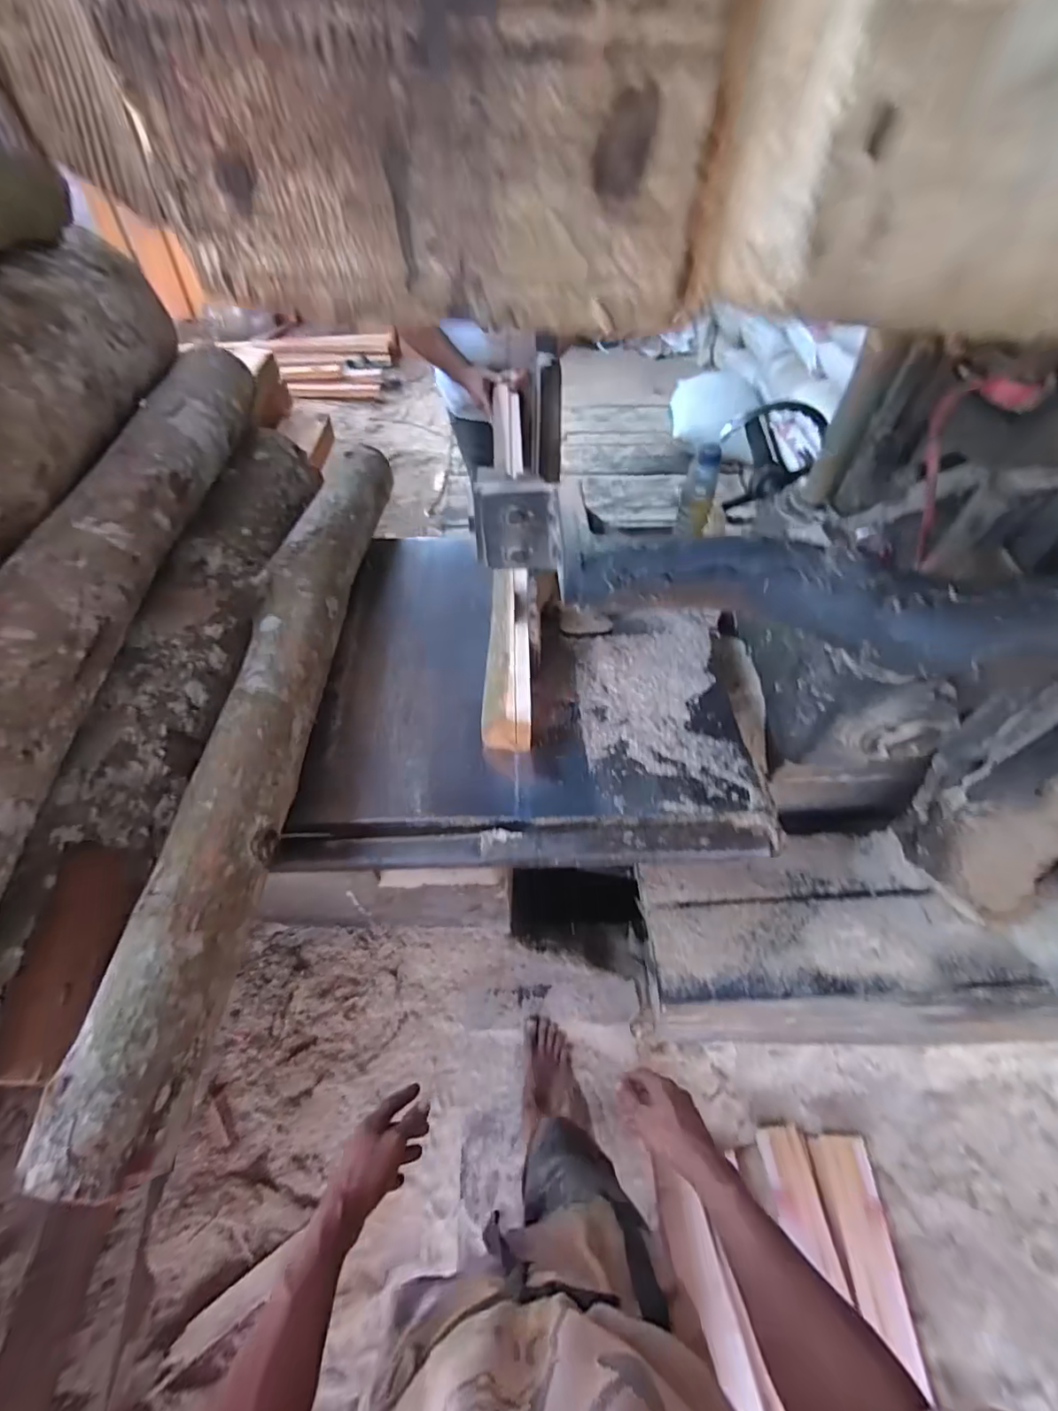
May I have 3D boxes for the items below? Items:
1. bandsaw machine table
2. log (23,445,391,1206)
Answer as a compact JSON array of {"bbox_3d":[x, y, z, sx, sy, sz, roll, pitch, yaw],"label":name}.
[{"bbox_3d":[0.006,-0.063,0.889,0.698,0.065,0.661,-2,54,-2],"label":"bandsaw machine table"},{"bbox_3d":[-0.362,-0.052,0.763,0.107,0.103,1.105,1,54,0],"label":"log"}]

